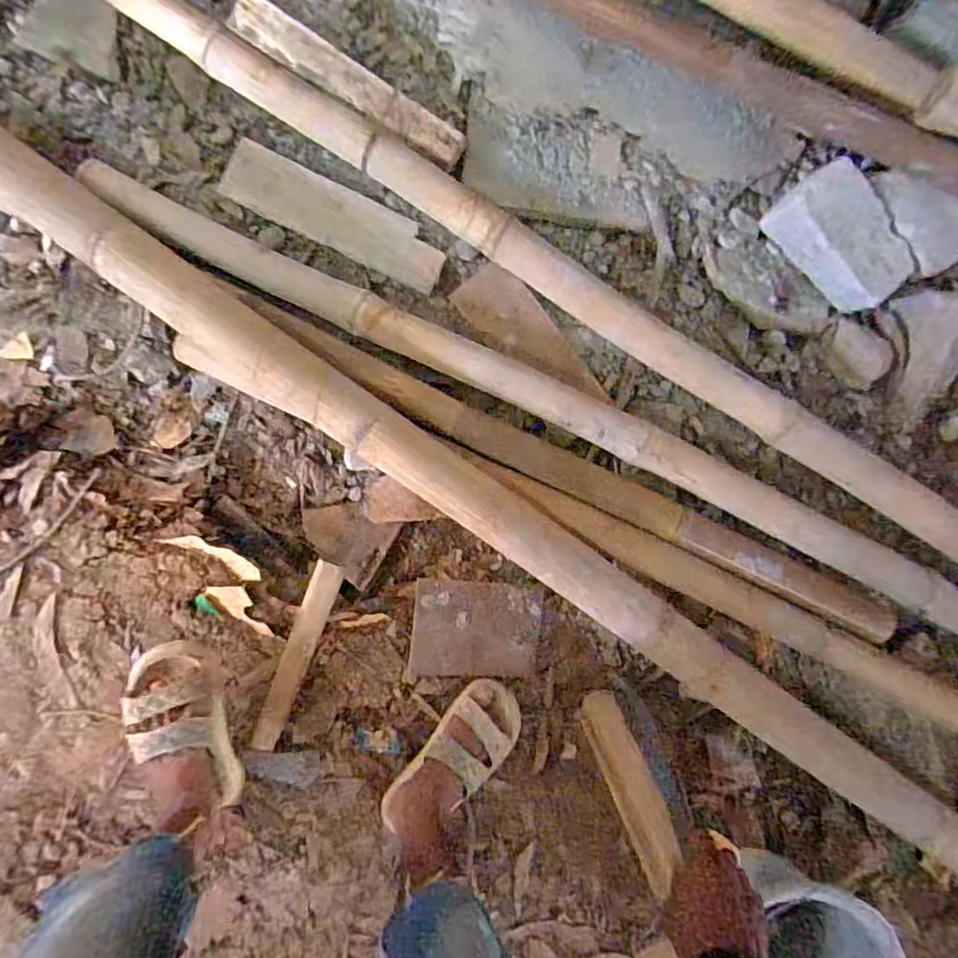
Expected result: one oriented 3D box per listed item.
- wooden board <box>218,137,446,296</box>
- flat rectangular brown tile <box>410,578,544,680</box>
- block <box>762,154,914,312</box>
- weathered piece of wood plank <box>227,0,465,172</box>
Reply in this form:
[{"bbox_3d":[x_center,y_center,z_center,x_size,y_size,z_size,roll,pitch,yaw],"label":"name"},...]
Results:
[{"bbox_3d":[-0.219,-0.402,0.884,0.351,0.018,0.088,25,103,-5],"label":"wooden board"},{"bbox_3d":[-0.002,0.233,0.880,0.195,0.013,0.143,5,86,-2],"label":"flat rectangular brown tile"},{"bbox_3d":[0.549,-0.355,0.850,0.215,0.122,0.084,43,89,-2],"label":"block"},{"bbox_3d":[-0.187,-0.574,0.833,0.367,0.025,0.052,32,112,-4],"label":"weathered piece of wood plank"}]

